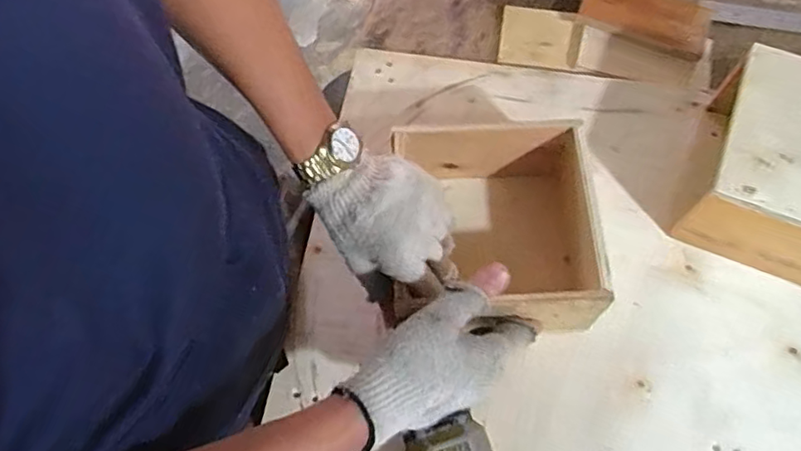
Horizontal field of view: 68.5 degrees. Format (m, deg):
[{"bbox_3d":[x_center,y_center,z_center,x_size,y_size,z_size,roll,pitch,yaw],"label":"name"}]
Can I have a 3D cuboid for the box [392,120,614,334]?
[{"bbox_3d":[0.088,0.003,0.511,0.157,0.096,0.164,-2,70,1],"label":"box"}]

